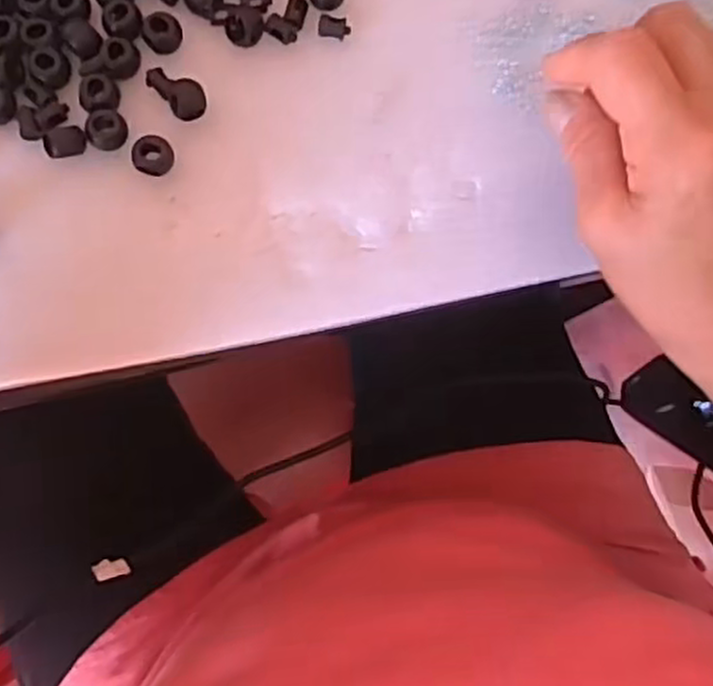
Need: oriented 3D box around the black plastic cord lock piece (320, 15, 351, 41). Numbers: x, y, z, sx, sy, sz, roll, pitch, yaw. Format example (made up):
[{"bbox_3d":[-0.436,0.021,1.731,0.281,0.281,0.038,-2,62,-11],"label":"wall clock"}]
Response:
[{"bbox_3d":[-0.010,-0.143,0.340,0.014,0.004,0.009,6,86,-4],"label":"black plastic cord lock piece"}]

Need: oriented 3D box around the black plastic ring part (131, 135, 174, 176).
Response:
[{"bbox_3d":[-0.089,-0.082,0.328,0.016,0.008,0.017,0,86,-4],"label":"black plastic ring part"}]

